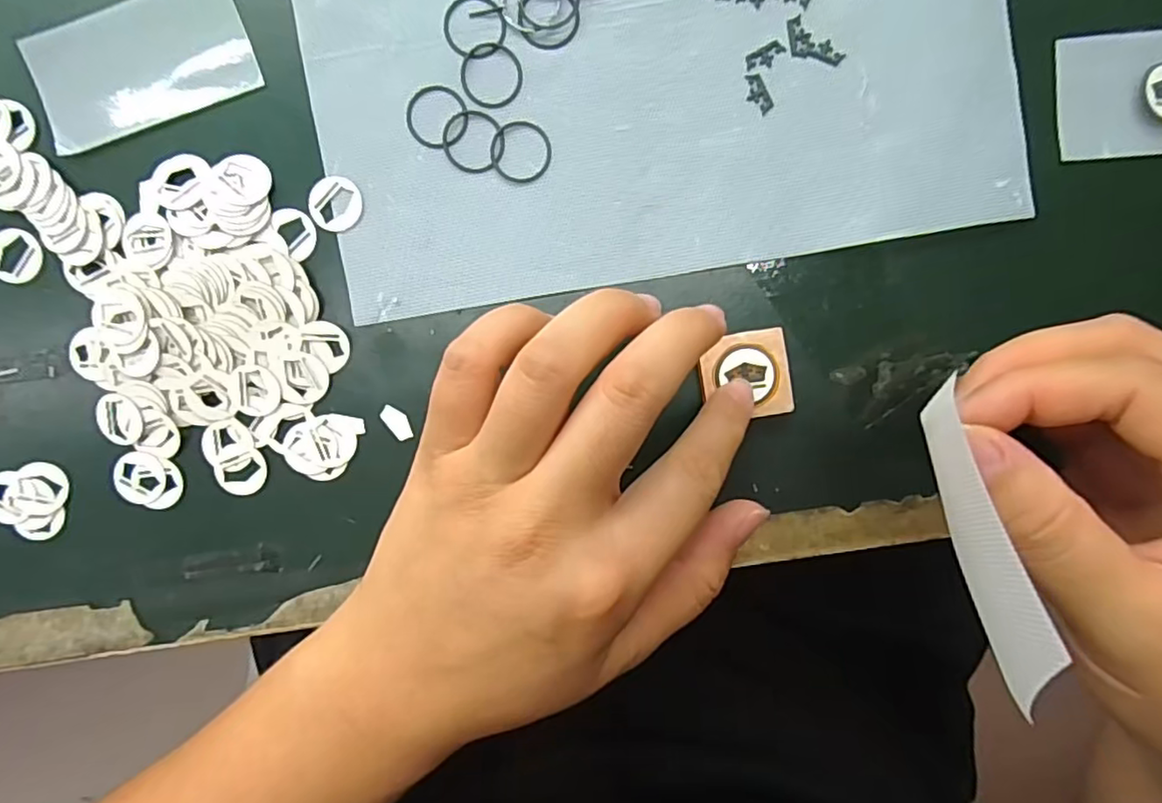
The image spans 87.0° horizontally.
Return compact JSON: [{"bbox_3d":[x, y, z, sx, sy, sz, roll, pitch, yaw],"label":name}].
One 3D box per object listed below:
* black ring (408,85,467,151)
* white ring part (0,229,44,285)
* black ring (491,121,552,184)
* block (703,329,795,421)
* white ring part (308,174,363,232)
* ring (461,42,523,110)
[{"bbox_3d":[-0.049,-0.096,0.205,0.020,0.004,0.021,0,93,0],"label":"black ring"},{"bbox_3d":[-0.193,-0.050,0.210,0.015,0.006,0.018,-2,93,0],"label":"white ring part"},{"bbox_3d":[-0.020,-0.085,0.206,0.020,0.004,0.021,0,93,0],"label":"black ring"},{"bbox_3d":[0.056,-0.009,0.207,0.029,0.004,0.029,-9,93,0],"label":"block"},{"bbox_3d":[-0.083,-0.067,0.207,0.017,0.004,0.018,0,93,0],"label":"white ring part"},{"bbox_3d":[-0.030,-0.110,0.205,0.020,0.004,0.021,-4,93,0],"label":"ring"}]

